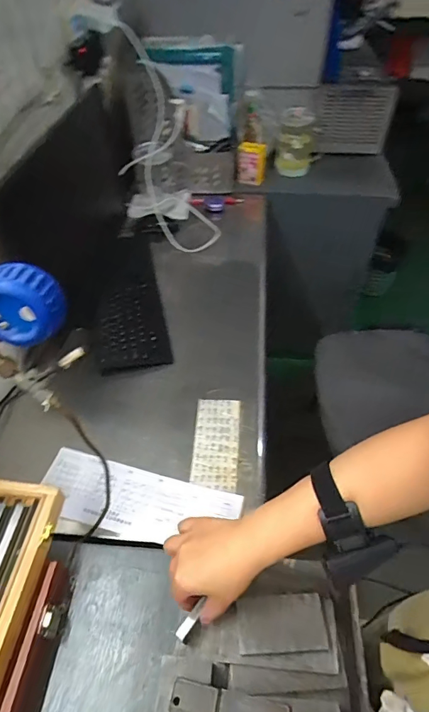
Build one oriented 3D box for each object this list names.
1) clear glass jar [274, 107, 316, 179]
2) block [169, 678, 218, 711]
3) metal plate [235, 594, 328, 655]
[{"bbox_3d":[0.255,-0.658,1.312,0.104,0.176,0.125,9,49,8],"label":"clear glass jar"},{"bbox_3d":[-0.019,0.317,0.385,0.041,0.007,0.028,8,49,8],"label":"block"},{"bbox_3d":[0.070,0.277,0.437,0.088,0.009,0.052,-1,49,-1],"label":"metal plate"}]

